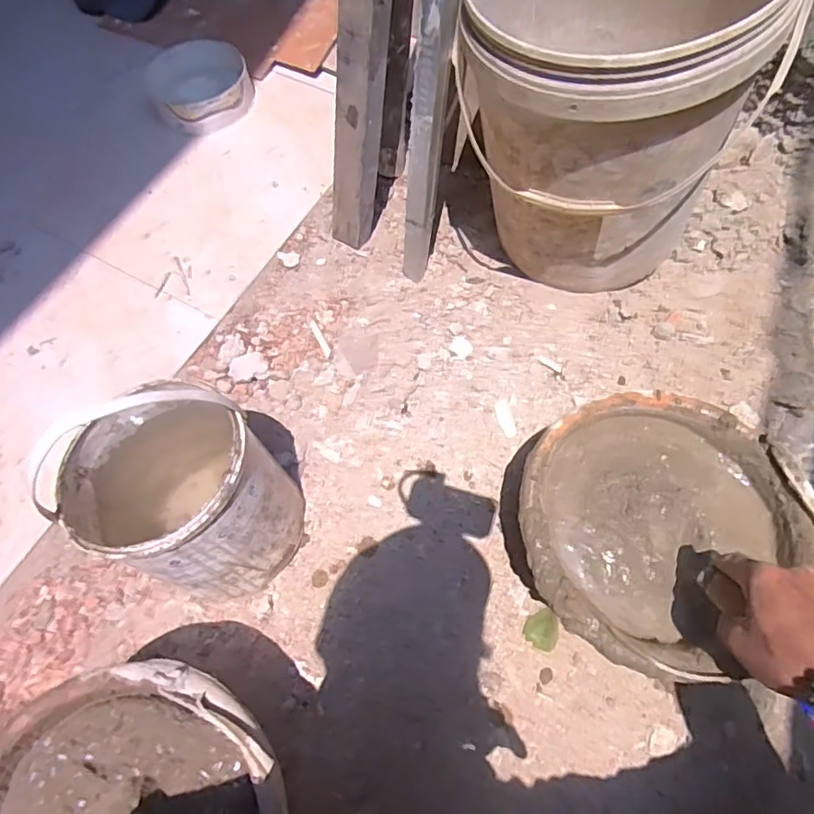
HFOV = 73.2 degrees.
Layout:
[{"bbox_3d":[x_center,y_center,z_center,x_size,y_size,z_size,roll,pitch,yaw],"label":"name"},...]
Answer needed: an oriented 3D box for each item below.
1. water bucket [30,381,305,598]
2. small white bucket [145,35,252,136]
[{"bbox_3d":[-0.225,0.087,0.567,0.200,0.207,0.173,34,71,18],"label":"water bucket"},{"bbox_3d":[-0.372,-0.578,0.987,0.174,0.079,0.162,-2,65,3],"label":"small white bucket"}]

